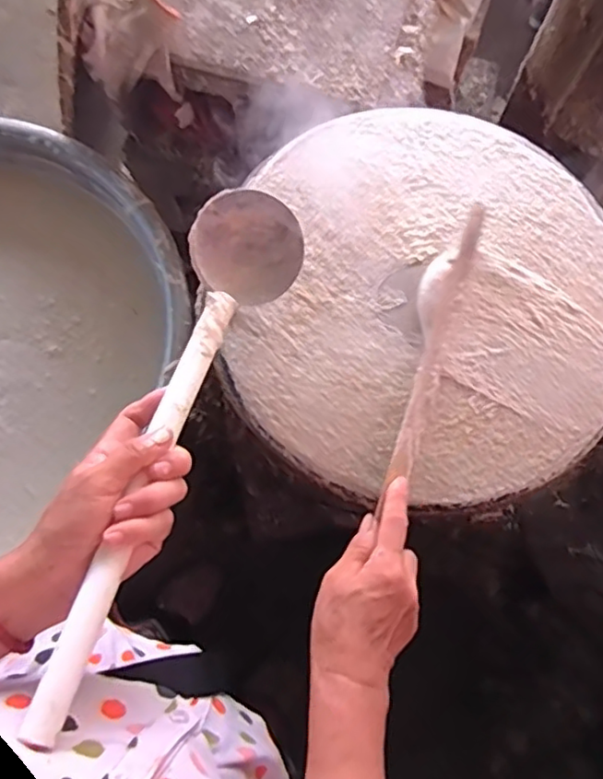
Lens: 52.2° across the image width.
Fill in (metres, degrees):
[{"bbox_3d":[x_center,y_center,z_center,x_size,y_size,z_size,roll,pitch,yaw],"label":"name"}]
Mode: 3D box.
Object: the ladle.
[{"bbox_3d":[-0.086,0.017,0.414,0.078,0.058,0.393,17,61,4],"label":"ladle"}]

